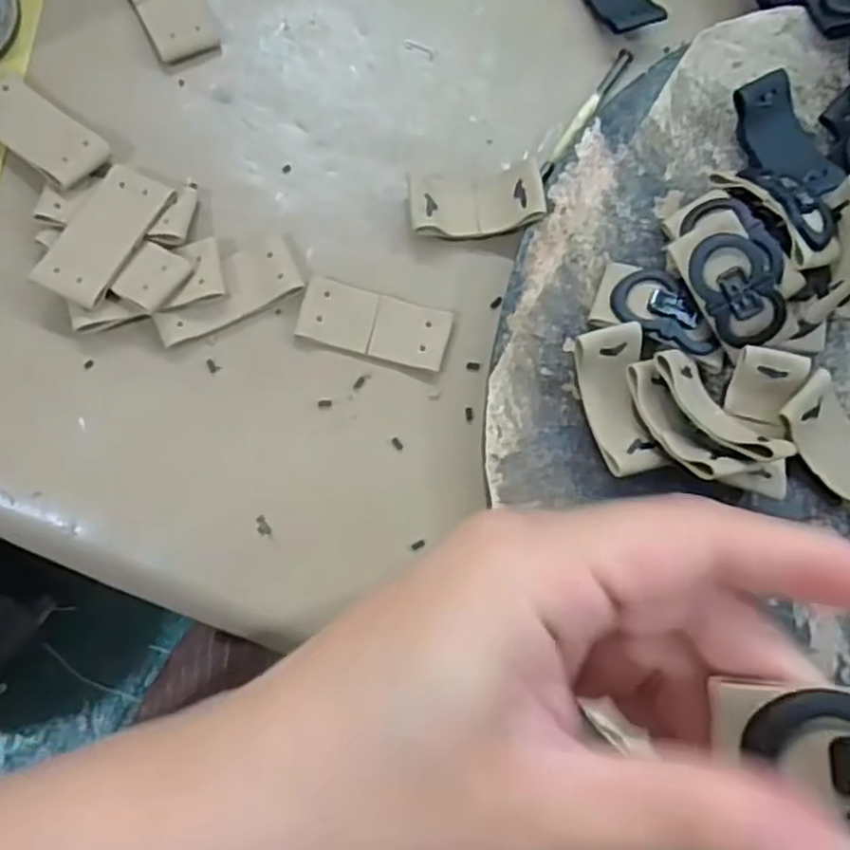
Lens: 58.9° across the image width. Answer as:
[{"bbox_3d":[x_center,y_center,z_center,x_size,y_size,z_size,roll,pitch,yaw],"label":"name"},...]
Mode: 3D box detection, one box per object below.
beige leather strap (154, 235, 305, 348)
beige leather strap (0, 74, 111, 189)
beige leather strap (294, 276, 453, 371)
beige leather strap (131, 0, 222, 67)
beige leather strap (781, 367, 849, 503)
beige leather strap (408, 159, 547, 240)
[{"bbox_3d":[-0.082,-0.055,0.313,0.062,0.006,0.026,-27,90,-8],"label":"beige leather strap"},{"bbox_3d":[-0.162,-0.123,0.312,0.057,0.010,0.026,37,78,3],"label":"beige leather strap"},{"bbox_3d":[-0.021,-0.042,0.316,0.061,0.004,0.027,14,78,-2],"label":"beige leather strap"},{"bbox_3d":[-0.114,-0.188,0.333,0.028,0.009,0.060,-28,82,-9],"label":"beige leather strap"},{"bbox_3d":[0.165,0.008,0.299,0.056,0.013,0.027,45,79,5],"label":"beige leather strap"},{"bbox_3d":[0.021,-0.096,0.322,0.055,0.020,0.032,1,79,-4],"label":"beige leather strap"}]

